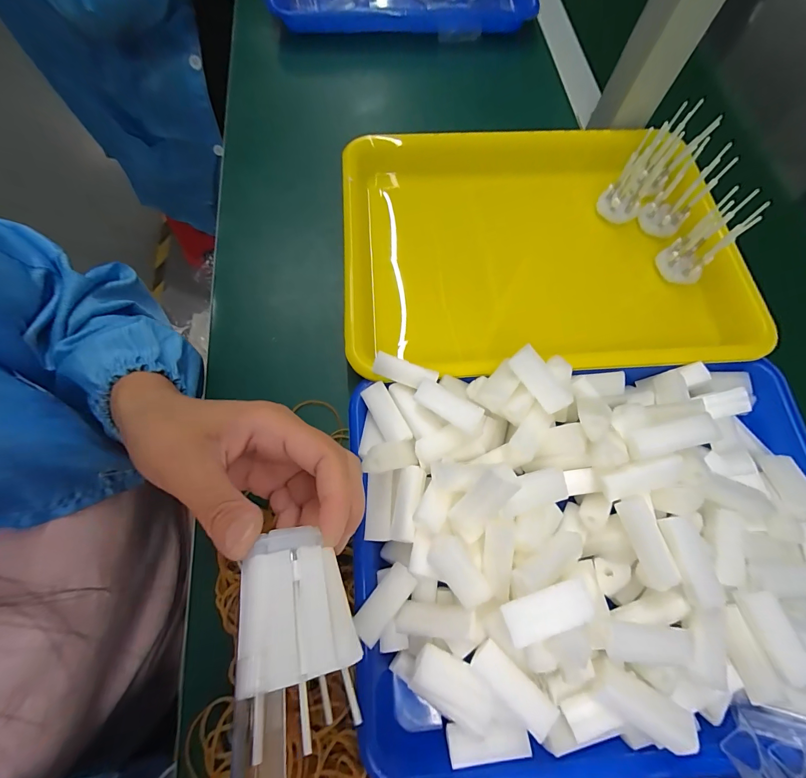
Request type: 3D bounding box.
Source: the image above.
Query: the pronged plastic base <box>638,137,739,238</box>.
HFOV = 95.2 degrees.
[{"bbox_3d":[0.248,-0.171,0.323,0.023,0.074,0.033,-14,70,-29],"label":"pronged plastic base"}]

